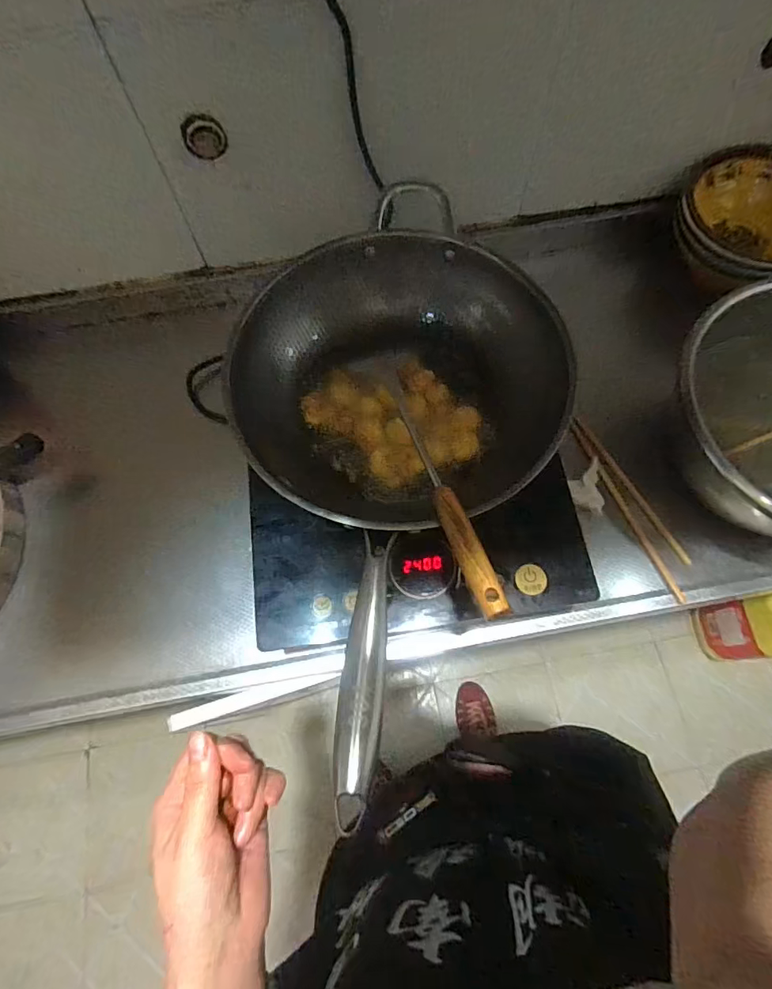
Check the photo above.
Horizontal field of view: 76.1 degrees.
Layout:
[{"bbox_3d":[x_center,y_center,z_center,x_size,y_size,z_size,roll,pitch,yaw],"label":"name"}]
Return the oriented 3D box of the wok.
[{"bbox_3d":[0.014,-0.022,0.446,0.304,0.123,0.502,2,57,2],"label":"wok"}]

